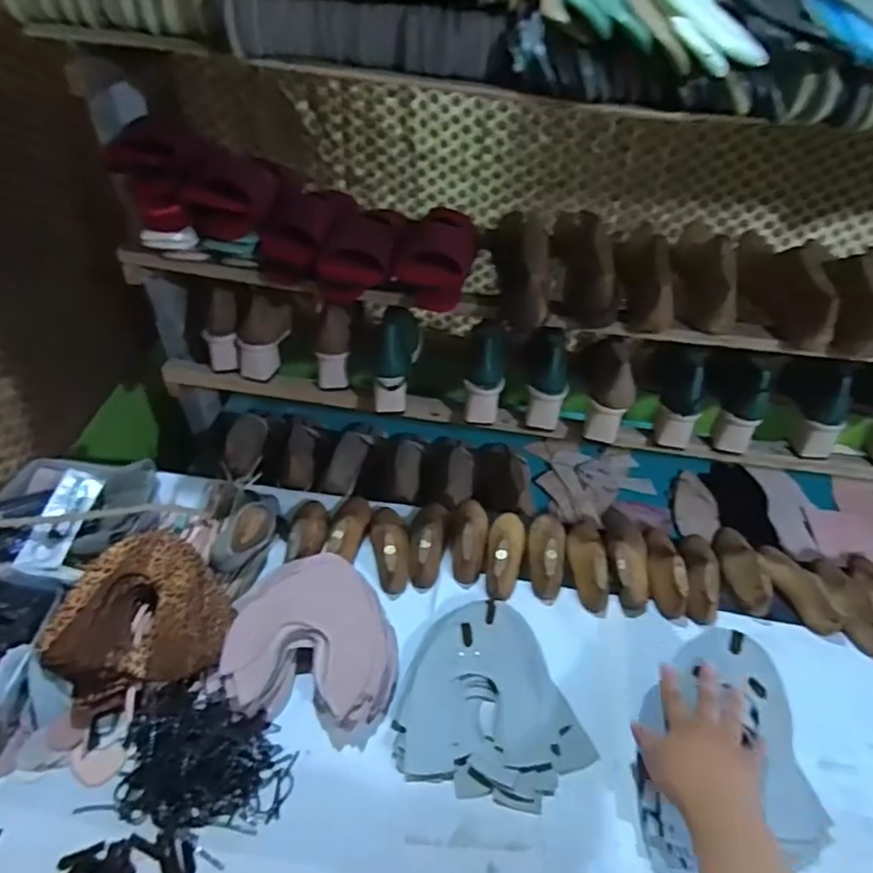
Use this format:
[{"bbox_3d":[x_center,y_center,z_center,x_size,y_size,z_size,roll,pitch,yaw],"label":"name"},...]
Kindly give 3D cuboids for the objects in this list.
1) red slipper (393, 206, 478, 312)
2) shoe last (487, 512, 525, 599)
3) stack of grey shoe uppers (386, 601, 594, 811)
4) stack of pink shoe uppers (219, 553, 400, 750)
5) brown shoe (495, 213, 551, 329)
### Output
[{"bbox_3d":[0.005,-0.249,0.819,0.094,0.083,0.214,8,43,6],"label":"red slipper"},{"bbox_3d":[0.095,0.153,0.848,0.053,0.048,0.143,9,42,5],"label":"shoe last"},{"bbox_3d":[0.070,0.296,0.707,0.206,0.031,0.208,12,43,8],"label":"stack of grey shoe uppers"},{"bbox_3d":[-0.138,0.236,0.731,0.199,0.058,0.195,11,43,8],"label":"stack of pink shoe uppers"},{"bbox_3d":[0.114,-0.240,0.818,0.071,0.082,0.231,2,43,0],"label":"brown shoe"}]

